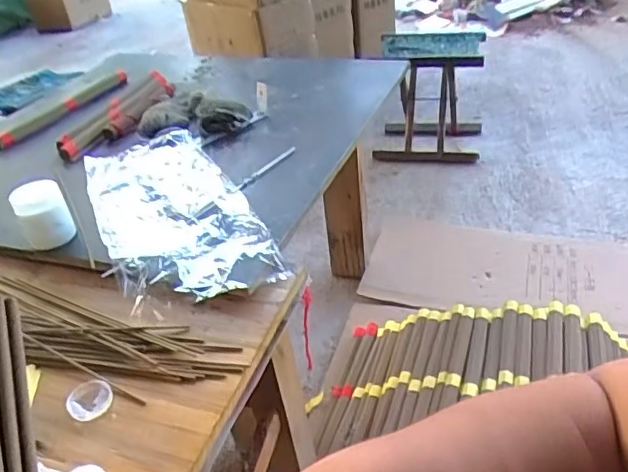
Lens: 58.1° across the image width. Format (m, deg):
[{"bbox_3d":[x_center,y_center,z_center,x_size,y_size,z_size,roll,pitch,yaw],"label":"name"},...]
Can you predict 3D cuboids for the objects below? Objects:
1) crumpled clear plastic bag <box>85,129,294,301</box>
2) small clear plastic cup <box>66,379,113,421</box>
[{"bbox_3d":[-0.186,-0.037,0.726,0.172,0.039,0.403,-20,36,-17],"label":"crumpled clear plastic bag"},{"bbox_3d":[-0.199,0.143,0.501,0.038,0.004,0.041,-6,34,2],"label":"small clear plastic cup"}]

